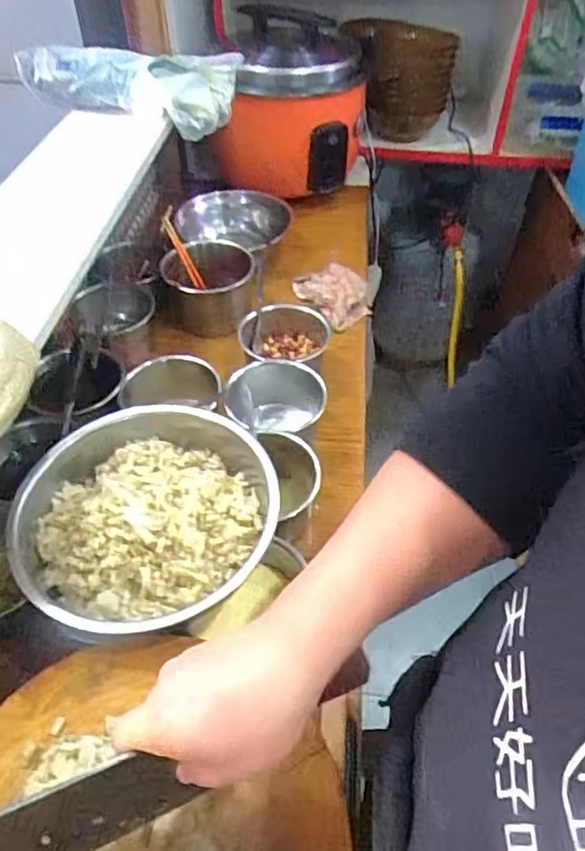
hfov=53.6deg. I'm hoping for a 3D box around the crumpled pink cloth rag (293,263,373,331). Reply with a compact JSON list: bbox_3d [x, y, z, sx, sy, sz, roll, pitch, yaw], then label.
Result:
[{"bbox_3d":[0.079,-0.241,1.022,0.109,0.052,0.154,-23,52,-20],"label":"crumpled pink cloth rag"}]

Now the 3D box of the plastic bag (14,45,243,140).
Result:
[{"bbox_3d":[-0.286,-0.575,0.970,0.365,0.101,0.101,15,49,13],"label":"plastic bag"}]

